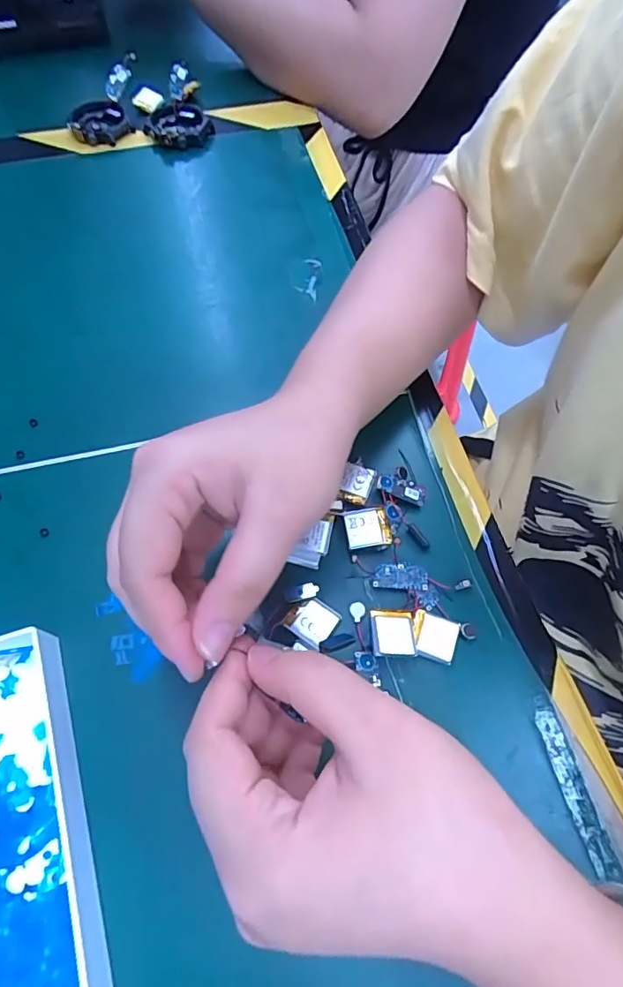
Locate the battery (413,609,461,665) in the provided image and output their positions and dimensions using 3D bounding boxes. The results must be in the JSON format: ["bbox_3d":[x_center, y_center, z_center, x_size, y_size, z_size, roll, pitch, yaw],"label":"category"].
[{"bbox_3d":[0.061,0.071,0.249,0.023,0.006,0.021,19,65,9],"label":"battery"}]

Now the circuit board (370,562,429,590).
[{"bbox_3d":[0.046,0.043,0.260,0.029,0.005,0.012,3,64,1],"label":"circuit board"}]

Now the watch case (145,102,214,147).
[{"bbox_3d":[-0.118,-0.324,0.439,0.055,0.012,0.048,-23,66,-12],"label":"watch case"}]

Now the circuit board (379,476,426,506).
[{"bbox_3d":[0.052,-0.002,0.282,0.027,0.006,0.013,15,64,7],"label":"circuit board"}]

